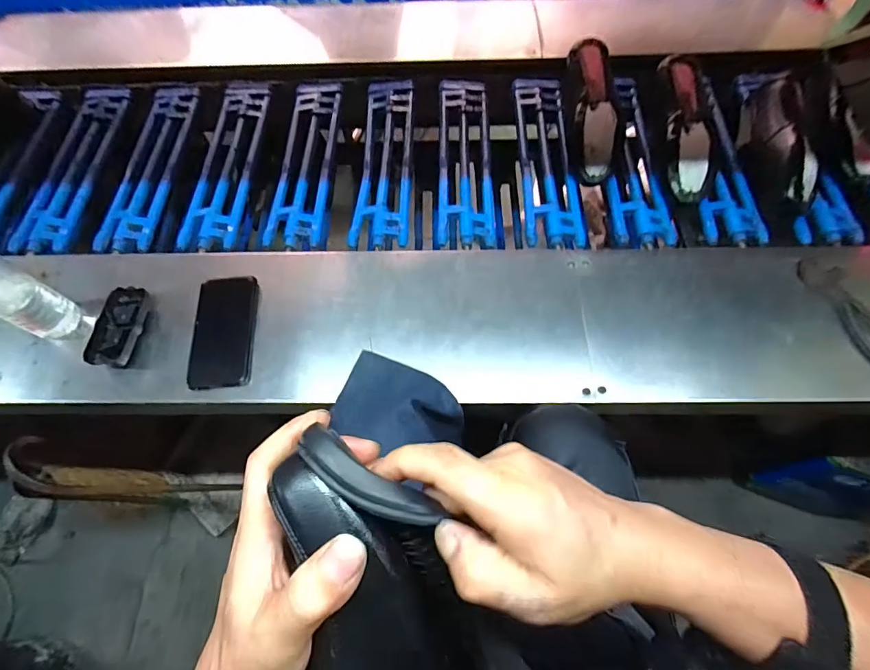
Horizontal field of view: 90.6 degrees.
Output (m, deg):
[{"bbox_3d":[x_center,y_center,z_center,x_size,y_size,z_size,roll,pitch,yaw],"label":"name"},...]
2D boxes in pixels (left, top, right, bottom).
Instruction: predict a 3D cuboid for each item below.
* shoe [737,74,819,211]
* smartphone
[{"bbox_3d":[0.569,-0.326,0.706,0.079,0.082,0.261,7,65,5],"label":"shoe"},{"bbox_3d":[-0.283,-0.006,0.581,0.078,0.010,0.165,-7,65,0],"label":"smartphone"}]

